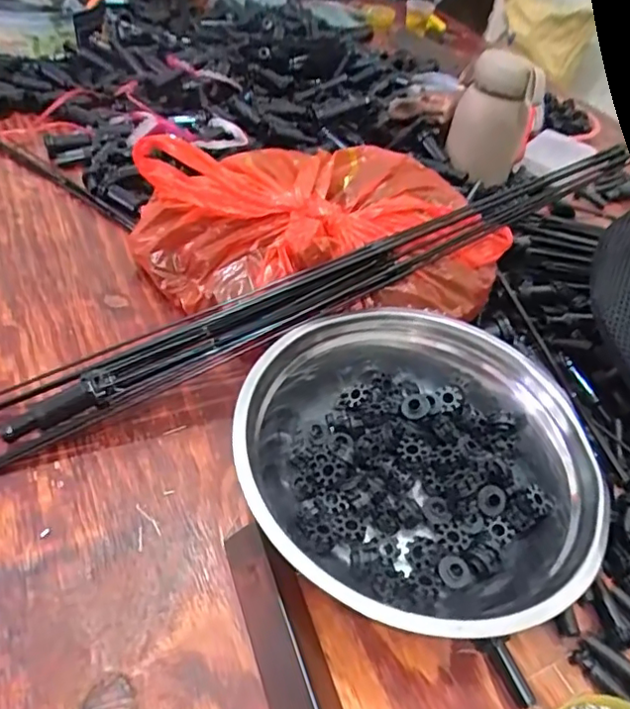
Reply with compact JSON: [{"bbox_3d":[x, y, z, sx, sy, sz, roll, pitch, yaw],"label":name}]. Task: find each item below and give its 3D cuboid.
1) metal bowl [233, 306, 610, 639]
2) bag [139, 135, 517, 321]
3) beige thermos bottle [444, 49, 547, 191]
[{"bbox_3d":[0.065,0.059,0.361,0.196,0.063,0.225,-22,54,-27],"label":"metal bowl"},{"bbox_3d":[-0.003,-0.103,0.474,0.296,0.098,0.165,3,46,-6],"label":"bag"},{"bbox_3d":[0.194,-0.251,0.628,0.086,0.136,0.067,16,46,6],"label":"beige thermos bottle"}]

